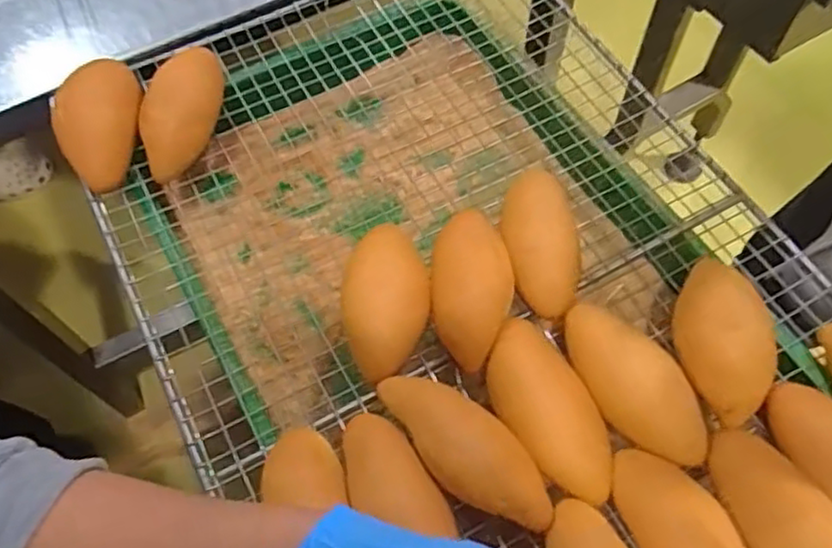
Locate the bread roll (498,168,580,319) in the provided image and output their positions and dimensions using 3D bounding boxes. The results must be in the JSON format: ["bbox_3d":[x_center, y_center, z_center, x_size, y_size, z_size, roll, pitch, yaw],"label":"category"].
[{"bbox_3d":[0.106,-0.032,0.600,0.055,0.048,0.137,-6,61,-2],"label":"bread roll"}]

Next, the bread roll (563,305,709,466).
[{"bbox_3d":[0.166,0.083,0.527,0.063,0.051,0.143,-35,66,-17],"label":"bread roll"}]

